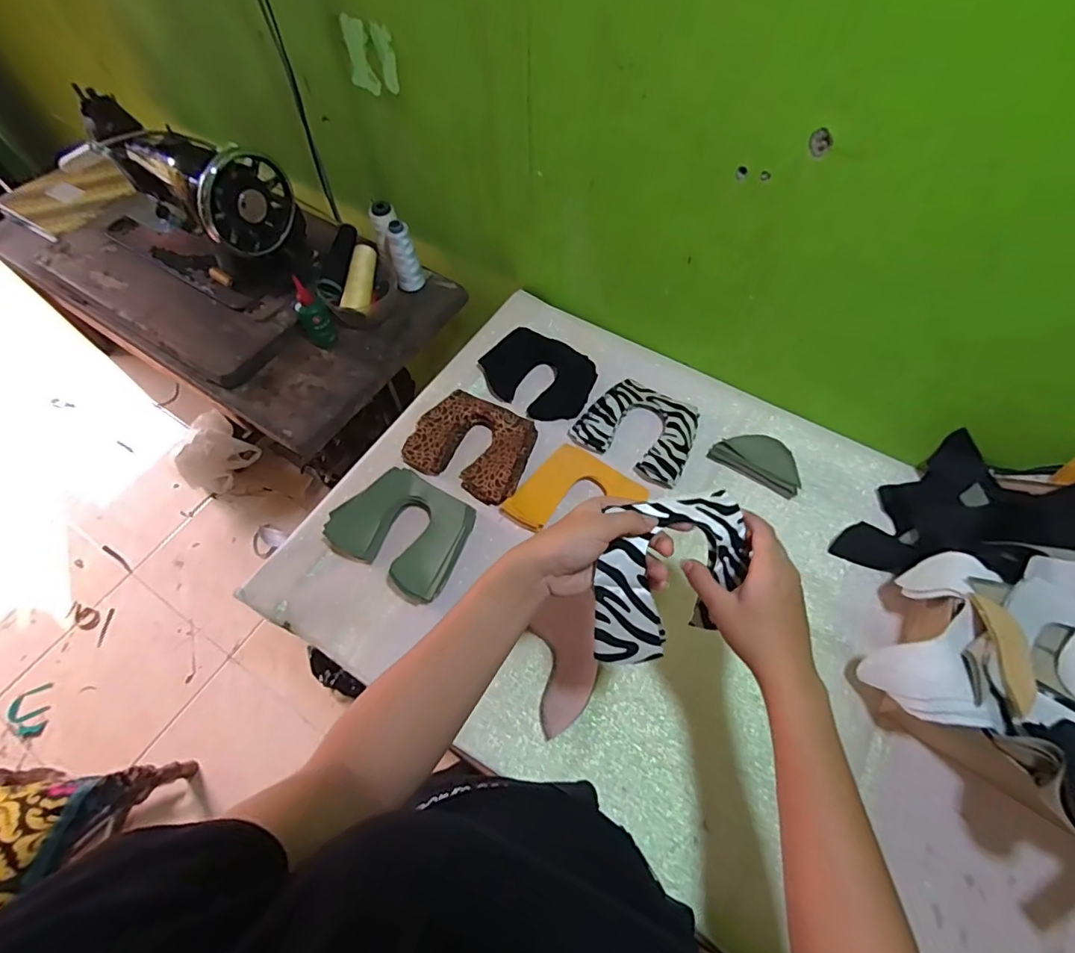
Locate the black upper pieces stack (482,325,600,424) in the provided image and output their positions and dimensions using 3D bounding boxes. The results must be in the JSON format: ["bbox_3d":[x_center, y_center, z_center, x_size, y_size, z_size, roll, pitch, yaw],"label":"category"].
[{"bbox_3d":[0.000,-0.151,0.766,0.159,0.019,0.121,22,67,13],"label":"black upper pieces stack"}]

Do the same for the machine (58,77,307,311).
[{"bbox_3d":[-0.553,-0.433,0.811,0.365,0.194,0.183,30,66,16],"label":"machine"}]

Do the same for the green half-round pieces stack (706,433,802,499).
[{"bbox_3d":[0.297,-0.027,0.687,0.116,0.024,0.067,35,70,18],"label":"green half-round pieces stack"}]

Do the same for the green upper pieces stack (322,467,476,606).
[{"bbox_3d":[-0.162,0.062,0.641,0.159,0.036,0.132,28,68,15],"label":"green upper pieces stack"}]

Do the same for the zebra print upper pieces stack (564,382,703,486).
[{"bbox_3d":[0.139,-0.070,0.715,0.154,0.019,0.133,26,68,15],"label":"zebra print upper pieces stack"}]

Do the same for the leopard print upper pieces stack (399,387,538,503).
[{"bbox_3d":[-0.088,-0.041,0.710,0.155,0.029,0.131,19,66,12],"label":"leopard print upper pieces stack"}]

